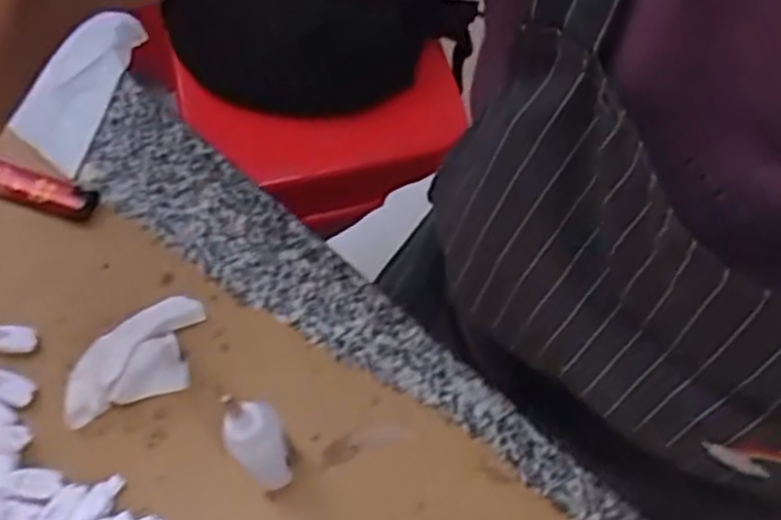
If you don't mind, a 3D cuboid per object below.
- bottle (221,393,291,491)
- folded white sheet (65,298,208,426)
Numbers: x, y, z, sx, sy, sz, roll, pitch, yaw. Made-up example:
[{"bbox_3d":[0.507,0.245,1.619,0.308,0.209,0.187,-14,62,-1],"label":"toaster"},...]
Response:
[{"bbox_3d":[-0.054,0.078,0.329,0.022,0.069,0.023,-1,62,2],"label":"bottle"},{"bbox_3d":[-0.124,0.047,0.376,0.073,0.022,0.042,-24,64,-10],"label":"folded white sheet"}]

